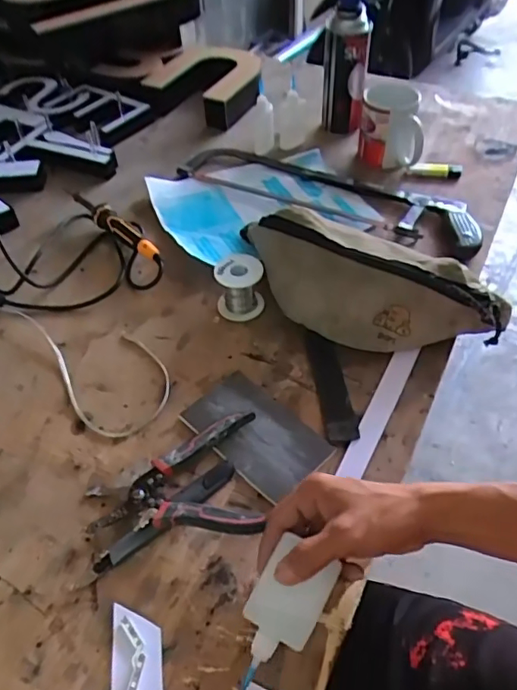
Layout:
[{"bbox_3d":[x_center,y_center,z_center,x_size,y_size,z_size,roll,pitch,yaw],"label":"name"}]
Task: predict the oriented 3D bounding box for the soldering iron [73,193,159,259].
[{"bbox_3d":[-0.189,-0.159,0.729,0.028,0.033,0.187,-37,56,-27],"label":"soldering iron"}]

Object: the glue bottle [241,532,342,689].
[{"bbox_3d":[0.013,0.194,0.392,0.047,0.025,0.091,29,75,10],"label":"glue bottle"}]

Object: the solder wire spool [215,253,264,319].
[{"bbox_3d":[-0.021,-0.068,0.630,0.055,0.054,0.052,1,48,4],"label":"solder wire spool"}]

